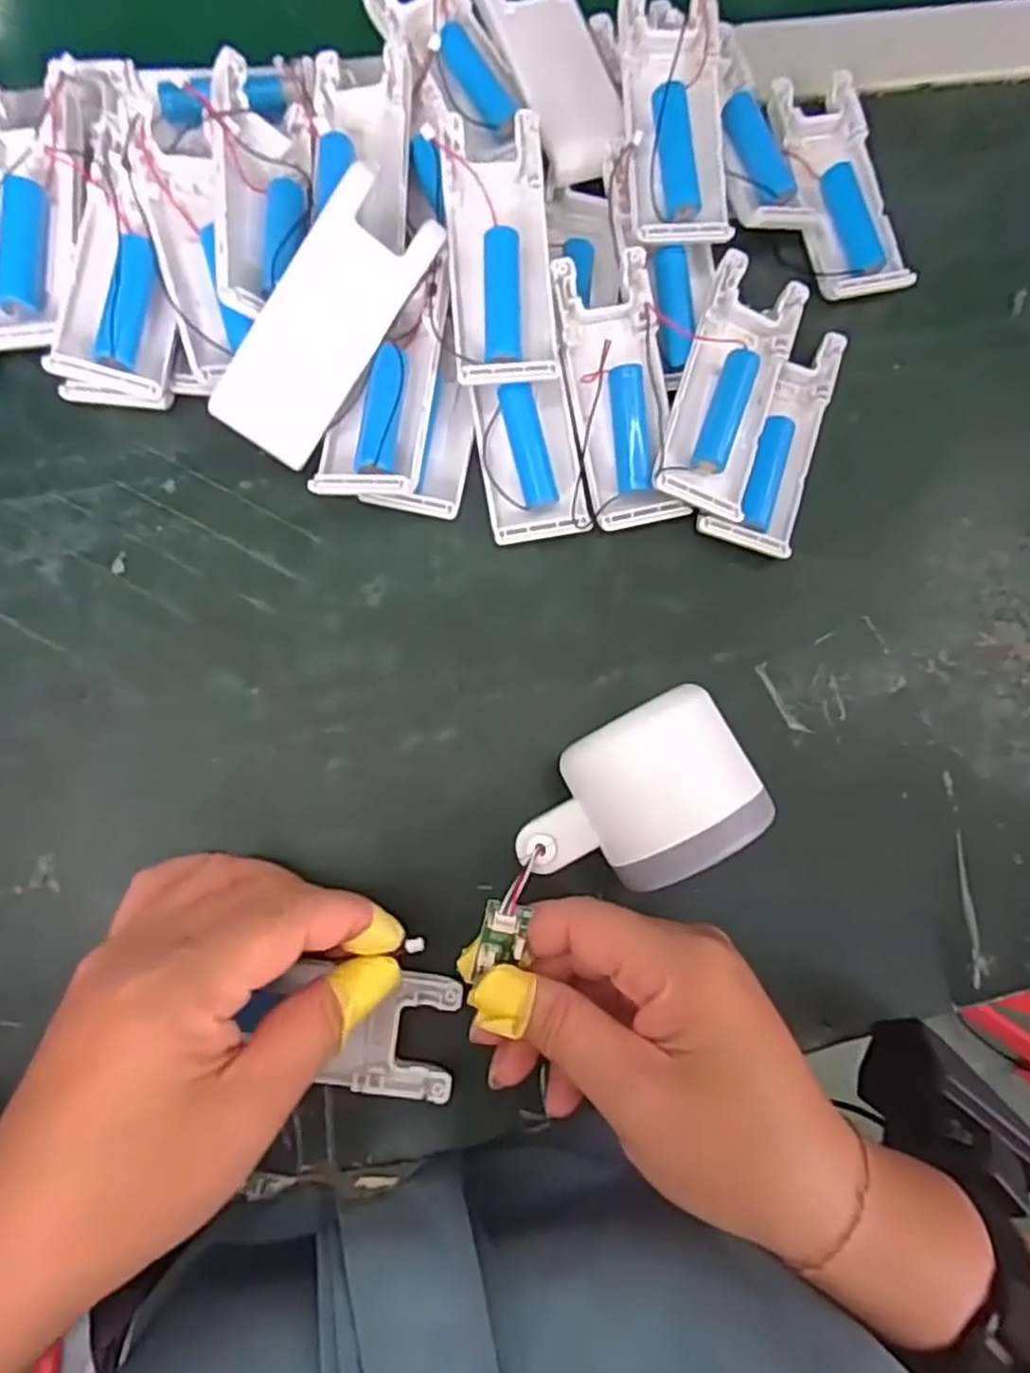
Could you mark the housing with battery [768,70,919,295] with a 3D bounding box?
[{"bbox_3d":[0.147,-0.227,0.335,0.043,0.012,0.103,-15,84,-7],"label":"housing with battery"}]

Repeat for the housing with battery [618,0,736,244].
[{"bbox_3d":[0.064,-0.232,0.296,0.042,0.020,0.103,-4,89,0],"label":"housing with battery"}]

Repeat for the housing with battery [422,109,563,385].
[{"bbox_3d":[-0.007,-0.167,0.287,0.040,0.019,0.101,-5,83,-6],"label":"housing with battery"}]

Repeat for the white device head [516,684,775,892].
[{"bbox_3d":[0.039,0.041,0.261,0.079,0.059,0.055,-27,85,-8],"label":"white device head"}]

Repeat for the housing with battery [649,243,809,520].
[{"bbox_3d":[0.087,-0.121,0.304,0.041,0.022,0.102,18,81,-3],"label":"housing with battery"}]

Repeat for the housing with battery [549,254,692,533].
[{"bbox_3d":[0.042,-0.118,0.300,0.040,0.020,0.104,-13,94,0],"label":"housing with battery"}]

